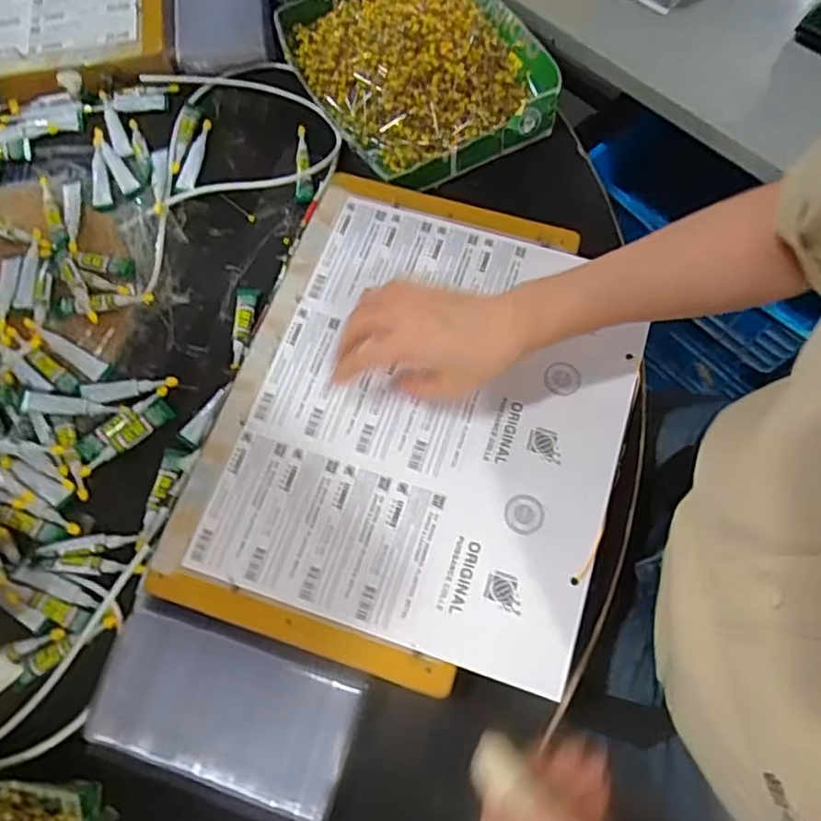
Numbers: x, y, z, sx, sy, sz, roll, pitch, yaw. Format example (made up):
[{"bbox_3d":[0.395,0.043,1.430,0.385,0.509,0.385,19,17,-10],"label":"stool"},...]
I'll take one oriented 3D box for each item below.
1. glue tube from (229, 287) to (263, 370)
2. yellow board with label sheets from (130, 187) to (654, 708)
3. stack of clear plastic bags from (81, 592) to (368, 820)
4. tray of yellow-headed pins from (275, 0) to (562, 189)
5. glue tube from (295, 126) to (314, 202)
[{"bbox_3d":[-0.142,-0.073,0.549,0.021,0.014,0.087,-2,57,1],"label":"glue tube"},{"bbox_3d":[0.011,0.001,0.495,0.290,0.011,0.371,18,71,8],"label":"yellow board with label sheets"},{"bbox_3d":[-0.125,0.201,0.438,0.173,0.015,0.100,15,70,13],"label":"stack of clear plastic bags"},{"bbox_3d":[0.006,-0.346,0.627,0.209,0.063,0.255,-30,67,-6],"label":"tray of yellow-headed pins"},{"bbox_3d":[-0.102,-0.235,0.613,0.016,0.009,0.086,-7,67,4],"label":"glue tube"}]

